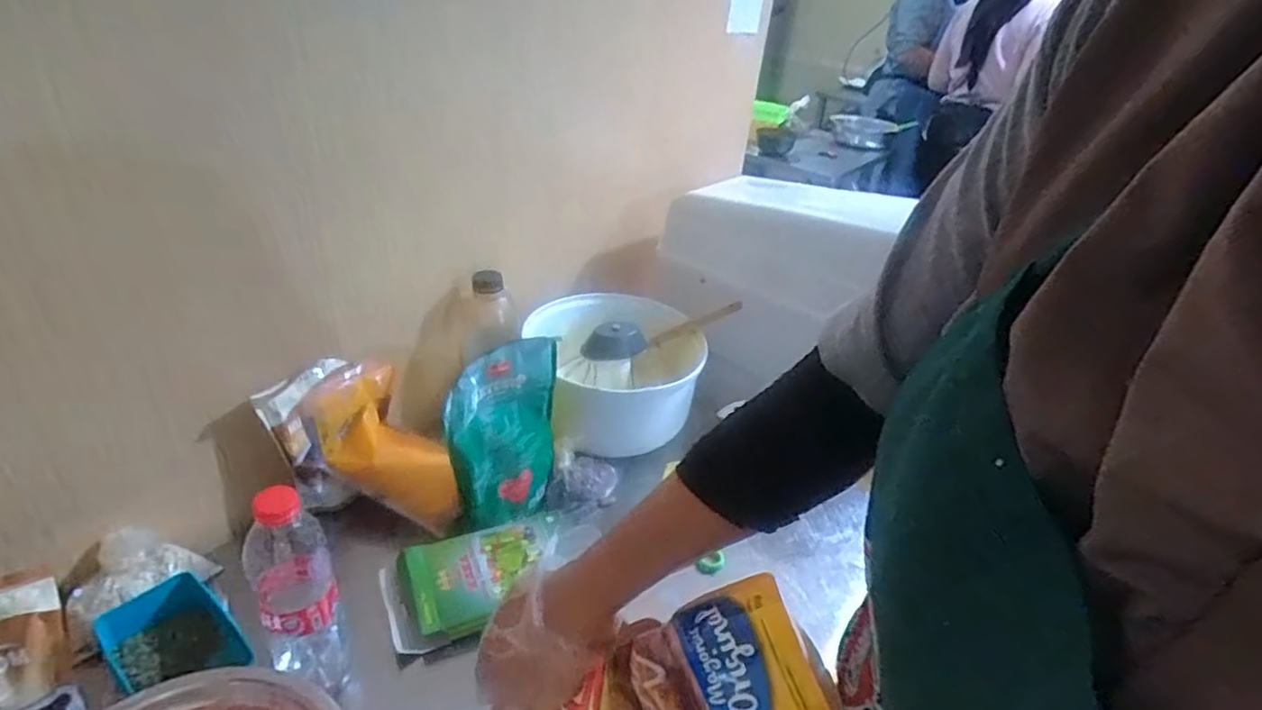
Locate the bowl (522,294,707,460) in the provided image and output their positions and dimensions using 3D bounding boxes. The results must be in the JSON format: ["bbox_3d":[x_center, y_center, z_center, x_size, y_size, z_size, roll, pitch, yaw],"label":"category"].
[{"bbox_3d":[-0.014,0.020,0.963,0.250,0.123,0.250,4,32,-3],"label":"bowl"}]

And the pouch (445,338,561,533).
[{"bbox_3d":[-0.140,0.088,0.741,0.031,0.234,0.148,26,43,35],"label":"pouch"}]

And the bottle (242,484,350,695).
[{"bbox_3d":[-0.292,0.208,0.555,0.061,0.230,0.055,-18,39,-32],"label":"bottle"}]

